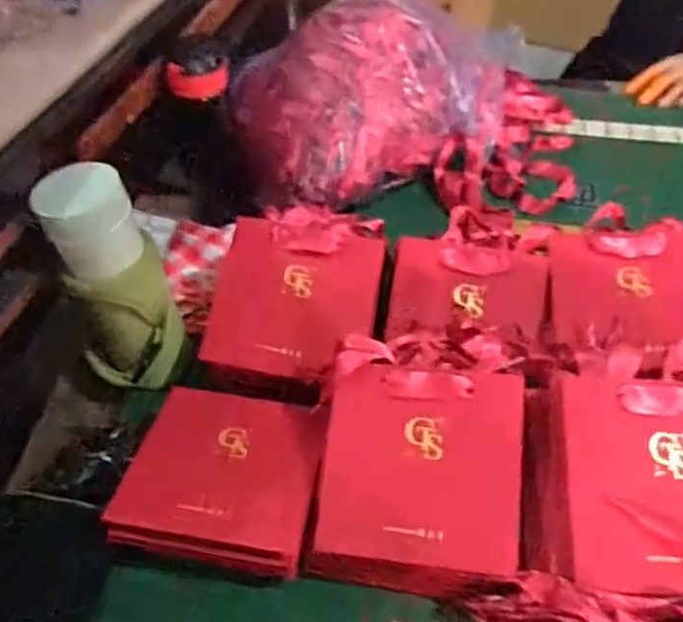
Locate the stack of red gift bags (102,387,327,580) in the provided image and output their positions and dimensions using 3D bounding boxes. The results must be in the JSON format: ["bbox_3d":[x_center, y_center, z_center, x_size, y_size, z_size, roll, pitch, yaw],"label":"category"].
[{"bbox_3d":[-0.094,0.129,0.522,0.145,0.016,0.126,11,75,4],"label":"stack of red gift bags"}]

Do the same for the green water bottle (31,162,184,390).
[{"bbox_3d":[-0.194,-0.023,0.581,0.090,0.191,0.079,-13,48,-13],"label":"green water bottle"}]

